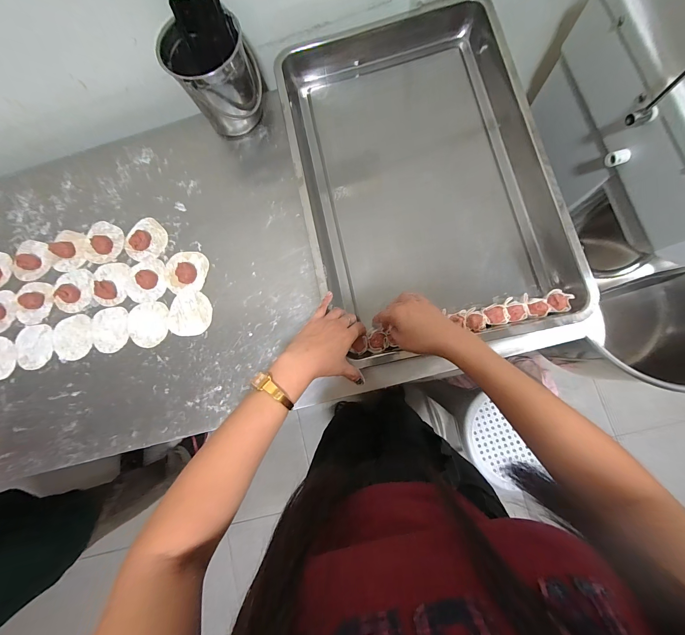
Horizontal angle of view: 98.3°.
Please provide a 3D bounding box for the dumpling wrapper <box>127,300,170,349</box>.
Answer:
[{"bbox_3d":[-0.352,0.011,0.538,0.076,0.005,0.082,-1,83,4],"label":"dumpling wrapper"}]

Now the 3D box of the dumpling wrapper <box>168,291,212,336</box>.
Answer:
[{"bbox_3d":[-0.274,-0.007,0.534,0.076,0.004,0.078,-3,81,2],"label":"dumpling wrapper"}]

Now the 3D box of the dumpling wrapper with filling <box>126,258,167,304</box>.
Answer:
[{"bbox_3d":[-0.364,-0.071,0.543,0.071,0.019,0.080,-8,82,3],"label":"dumpling wrapper with filling"}]

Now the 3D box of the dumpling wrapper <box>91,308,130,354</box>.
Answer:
[{"bbox_3d":[-0.427,0.022,0.546,0.069,0.004,0.083,-12,82,3],"label":"dumpling wrapper"}]

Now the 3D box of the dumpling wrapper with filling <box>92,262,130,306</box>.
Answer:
[{"bbox_3d":[-0.441,-0.066,0.553,0.078,0.018,0.081,6,83,5],"label":"dumpling wrapper with filling"}]

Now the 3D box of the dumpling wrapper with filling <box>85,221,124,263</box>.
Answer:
[{"bbox_3d":[-0.466,-0.146,0.572,0.079,0.012,0.080,20,85,7],"label":"dumpling wrapper with filling"}]

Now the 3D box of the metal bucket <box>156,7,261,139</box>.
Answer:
[{"bbox_3d":[-0.213,-0.414,0.520,0.134,0.135,0.110,-18,82,2],"label":"metal bucket"}]

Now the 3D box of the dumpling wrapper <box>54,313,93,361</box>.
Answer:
[{"bbox_3d":[-0.501,0.037,0.554,0.080,0.004,0.081,-1,84,6],"label":"dumpling wrapper"}]

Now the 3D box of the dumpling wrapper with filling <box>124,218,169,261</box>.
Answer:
[{"bbox_3d":[-0.373,-0.148,0.557,0.077,0.020,0.082,-1,83,4],"label":"dumpling wrapper with filling"}]

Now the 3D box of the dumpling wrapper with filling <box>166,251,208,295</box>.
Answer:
[{"bbox_3d":[-0.289,-0.085,0.540,0.081,0.018,0.077,3,83,5],"label":"dumpling wrapper with filling"}]

